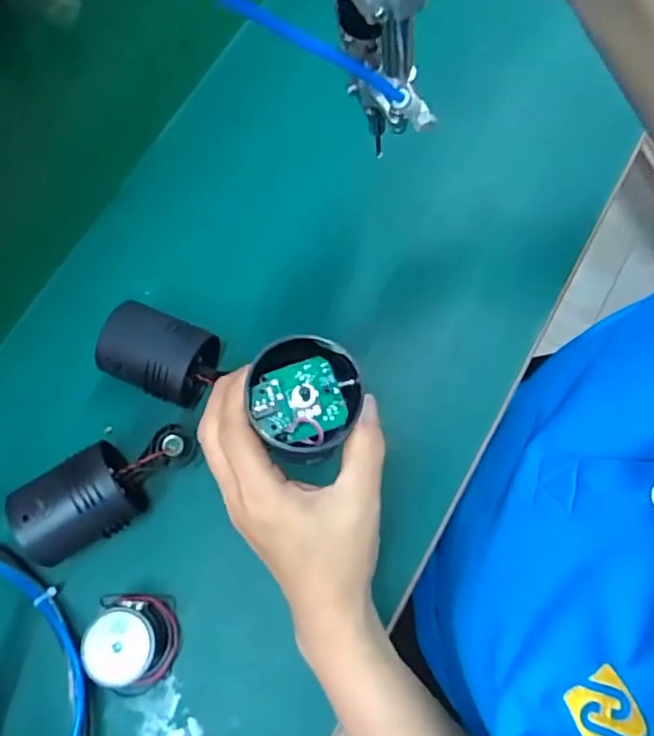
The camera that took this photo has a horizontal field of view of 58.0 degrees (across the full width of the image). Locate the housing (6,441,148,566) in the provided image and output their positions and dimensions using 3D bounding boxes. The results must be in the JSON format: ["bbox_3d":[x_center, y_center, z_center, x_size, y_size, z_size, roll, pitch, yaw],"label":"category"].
[{"bbox_3d":[-0.158,0.089,0.381,0.066,0.059,0.054,-30,75,-6],"label":"housing"}]

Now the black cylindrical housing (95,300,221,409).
[{"bbox_3d":[-0.115,-0.006,0.419,0.078,0.049,0.055,21,76,9],"label":"black cylindrical housing"}]

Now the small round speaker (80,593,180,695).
[{"bbox_3d":[-0.123,0.173,0.367,0.049,0.035,0.056,1,74,3],"label":"small round speaker"}]

